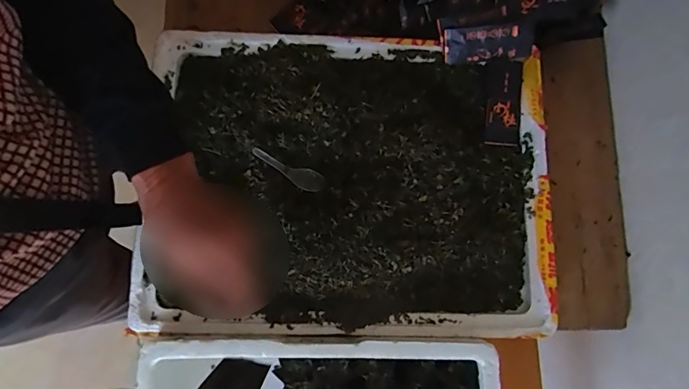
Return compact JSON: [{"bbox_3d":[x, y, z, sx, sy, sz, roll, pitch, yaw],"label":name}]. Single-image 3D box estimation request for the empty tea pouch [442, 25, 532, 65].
[{"bbox_3d":[0.220,-0.229,0.671,0.126,0.015,0.058,-1,125,0],"label":"empty tea pouch"}]

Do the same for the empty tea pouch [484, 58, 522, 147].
[{"bbox_3d":[0.246,-0.143,0.675,0.050,0.014,0.131,4,80,0],"label":"empty tea pouch"}]

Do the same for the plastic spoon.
[{"bbox_3d":[-0.082,-0.039,0.640,0.109,0.021,0.032,30,81,4],"label":"plastic spoon"}]

